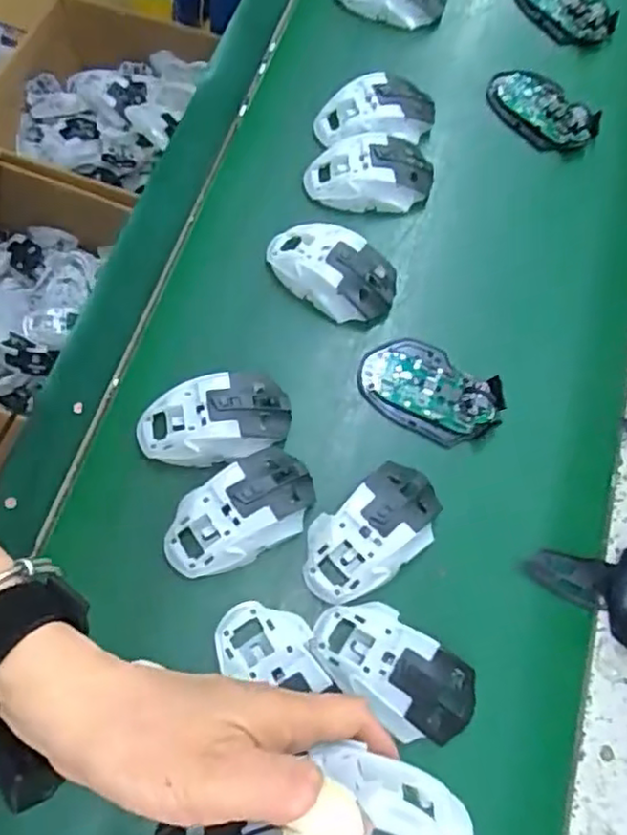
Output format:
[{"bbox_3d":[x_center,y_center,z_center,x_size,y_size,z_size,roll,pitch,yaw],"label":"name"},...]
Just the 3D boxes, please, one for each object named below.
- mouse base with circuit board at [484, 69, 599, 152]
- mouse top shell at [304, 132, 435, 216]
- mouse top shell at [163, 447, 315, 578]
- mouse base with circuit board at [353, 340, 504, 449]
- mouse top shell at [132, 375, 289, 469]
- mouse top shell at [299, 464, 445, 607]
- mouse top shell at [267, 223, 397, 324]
[{"bbox_3d":[0.226,-0.308,0.656,0.063,0.020,0.109,-42,75,-16],"label":"mouse base with circuit board"},{"bbox_3d":[0.053,-0.223,0.609,0.115,0.036,0.067,-12,69,-6],"label":"mouse top shell"},{"bbox_3d":[-0.054,0.071,0.489,0.113,0.041,0.063,-27,72,-12],"label":"mouse top shell"},{"bbox_3d":[0.094,-0.024,0.539,0.113,0.020,0.075,33,71,11],"label":"mouse base with circuit board"},{"bbox_3d":[-0.076,0.004,0.513,0.120,0.035,0.072,-15,69,-8],"label":"mouse top shell"},{"bbox_3d":[0.042,0.084,0.486,0.113,0.038,0.064,-36,74,-15],"label":"mouse top shell"},{"bbox_3d":[0.015,-0.126,0.568,0.114,0.037,0.068,32,71,10],"label":"mouse top shell"}]

